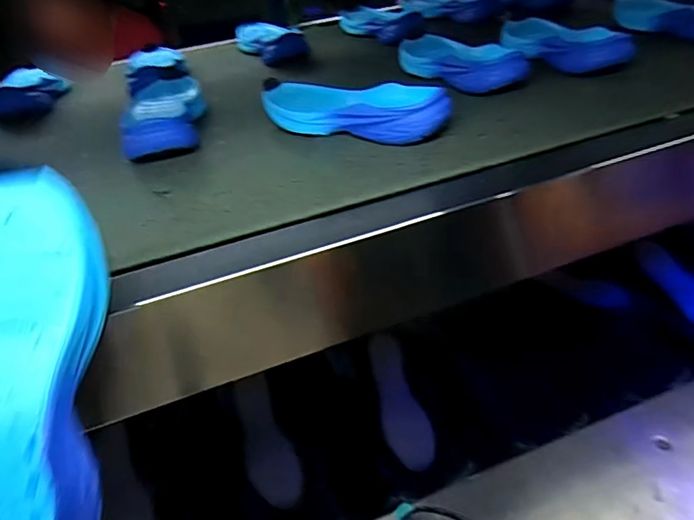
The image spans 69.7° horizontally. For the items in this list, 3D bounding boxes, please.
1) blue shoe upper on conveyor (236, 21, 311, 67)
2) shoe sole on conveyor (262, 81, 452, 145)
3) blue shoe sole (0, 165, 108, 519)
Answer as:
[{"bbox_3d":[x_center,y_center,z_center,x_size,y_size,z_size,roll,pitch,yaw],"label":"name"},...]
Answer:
[{"bbox_3d":[-0.143,-0.393,0.887,0.099,0.041,0.222,-17,36,-13],"label":"blue shoe upper on conveyor"},{"bbox_3d":[-0.001,-0.166,0.542,0.227,0.042,0.084,14,40,28],"label":"shoe sole on conveyor"},{"bbox_3d":[-0.182,0.062,0.272,0.089,0.032,0.223,-7,77,0],"label":"blue shoe sole"}]

